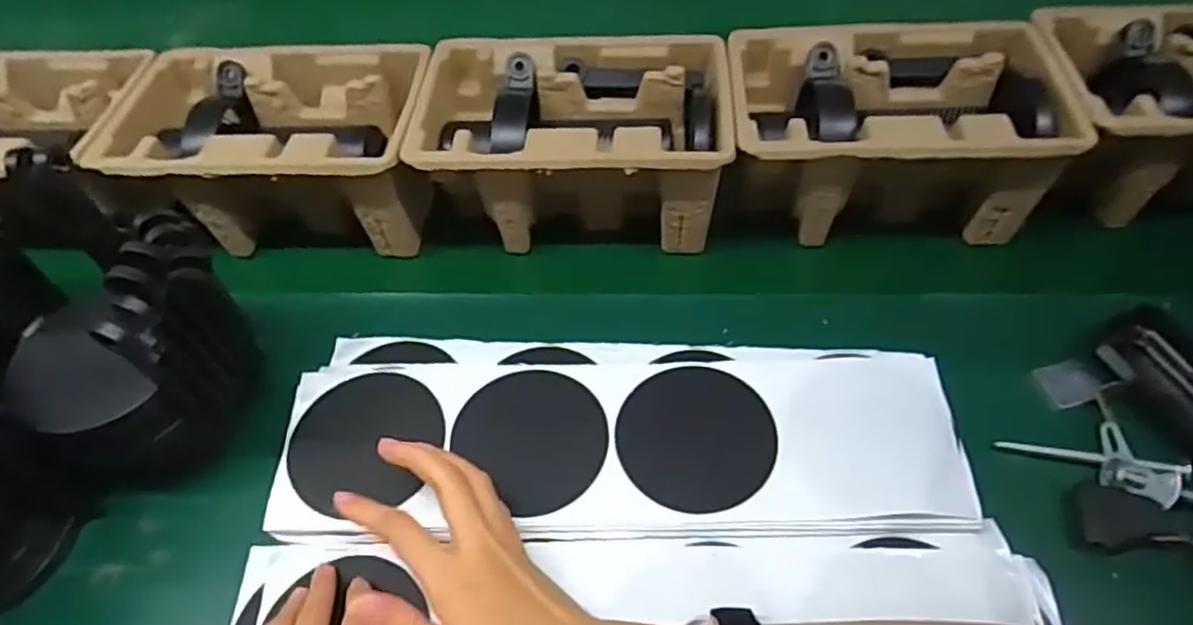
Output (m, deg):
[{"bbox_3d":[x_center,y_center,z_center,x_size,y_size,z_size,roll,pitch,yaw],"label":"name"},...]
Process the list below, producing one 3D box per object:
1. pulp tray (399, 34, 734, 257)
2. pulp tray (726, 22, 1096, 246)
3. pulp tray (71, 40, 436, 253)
[{"bbox_3d":[-0.015,-0.127,0.548,0.220,0.104,0.142,1,51,3],"label":"pulp tray"},{"bbox_3d":[0.211,-0.133,0.536,0.218,0.108,0.152,2,51,4],"label":"pulp tray"},{"bbox_3d":[-0.245,-0.123,0.564,0.228,0.103,0.149,0,50,3],"label":"pulp tray"}]

